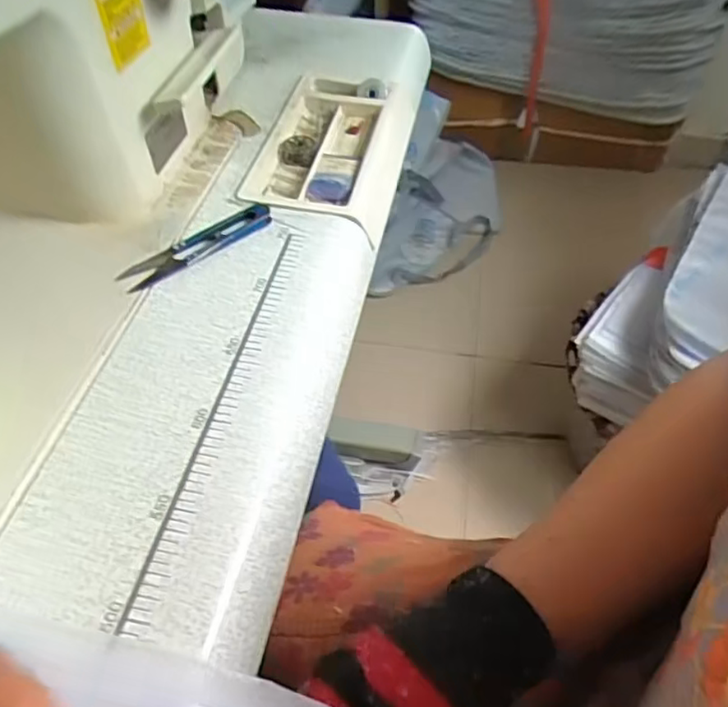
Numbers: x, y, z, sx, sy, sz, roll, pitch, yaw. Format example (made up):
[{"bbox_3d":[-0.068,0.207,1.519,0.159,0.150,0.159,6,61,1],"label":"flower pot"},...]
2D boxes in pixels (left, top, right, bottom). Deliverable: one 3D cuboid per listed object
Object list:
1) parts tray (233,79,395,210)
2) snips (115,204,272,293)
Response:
[{"bbox_3d":[-0.034,-0.160,0.481,0.076,0.028,0.169,10,51,8],"label":"parts tray"},{"bbox_3d":[-0.104,-0.069,0.395,0.102,0.009,0.028,-34,58,-25],"label":"snips"}]

